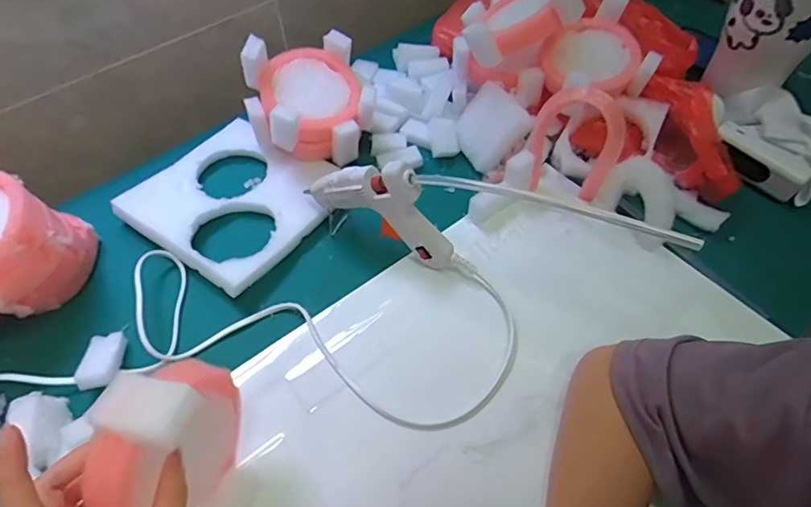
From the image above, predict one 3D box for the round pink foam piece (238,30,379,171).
[{"bbox_3d":[-0.101,-0.159,0.529,0.126,0.096,0.102,-16,55,-10],"label":"round pink foam piece"}]

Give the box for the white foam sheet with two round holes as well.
[{"bbox_3d":[-0.175,-0.062,0.518,0.184,0.024,0.174,28,59,20],"label":"white foam sheet with two round holes"}]

